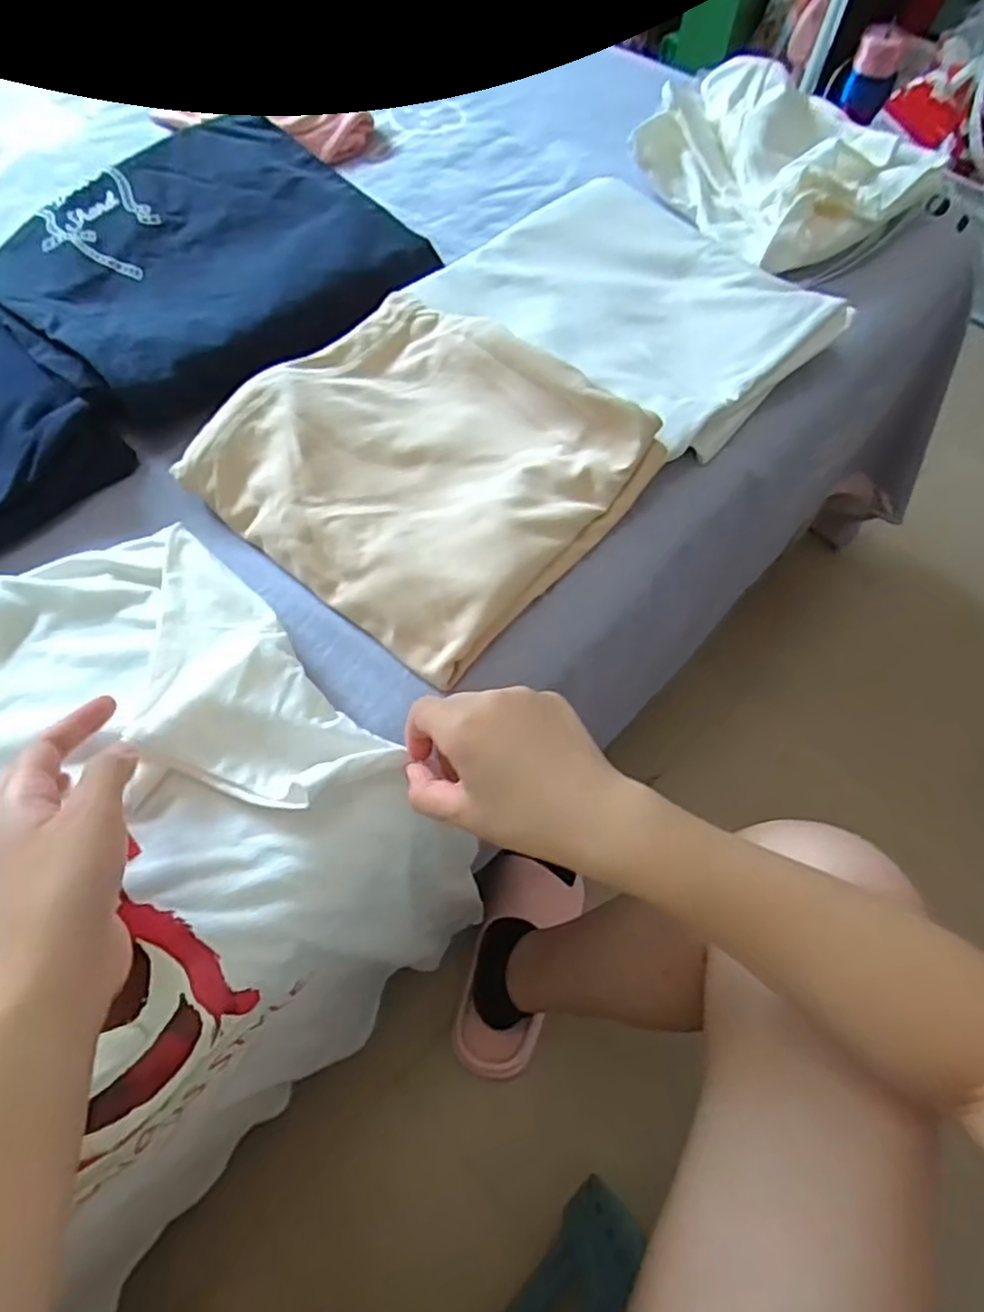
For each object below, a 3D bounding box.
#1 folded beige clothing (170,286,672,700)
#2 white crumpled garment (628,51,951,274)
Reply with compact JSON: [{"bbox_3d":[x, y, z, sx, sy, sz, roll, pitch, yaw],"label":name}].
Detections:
[{"bbox_3d":[-0.048,-0.129,0.439,0.234,0.040,0.210,39,68,18],"label":"folded beige clothing"},{"bbox_3d":[0.233,-0.429,0.587,0.171,0.059,0.241,-32,67,-16],"label":"white crumpled garment"}]

